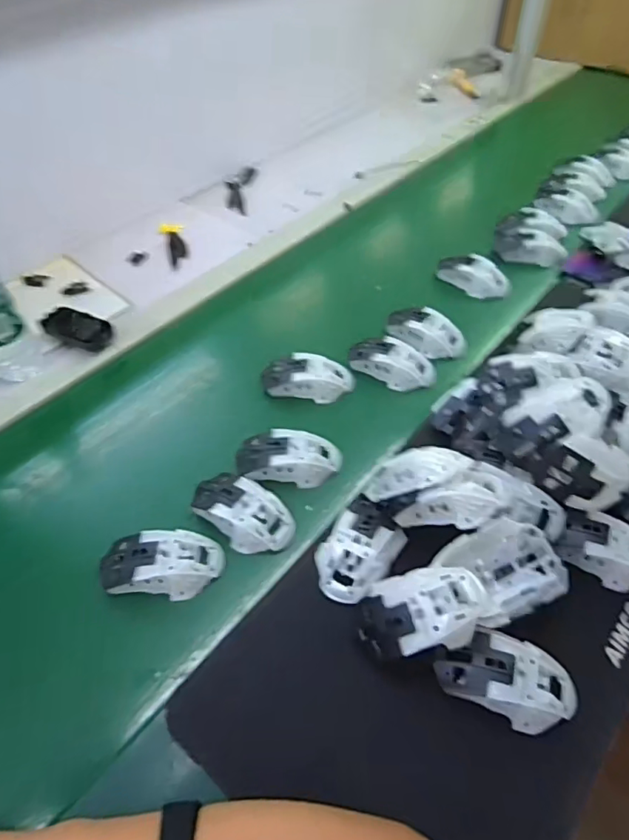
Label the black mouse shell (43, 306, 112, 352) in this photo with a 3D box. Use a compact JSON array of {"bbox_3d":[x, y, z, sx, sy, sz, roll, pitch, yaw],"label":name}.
[{"bbox_3d":[-0.331,-0.127,0.754,0.100,0.022,0.057,17,52,17],"label":"black mouse shell"}]

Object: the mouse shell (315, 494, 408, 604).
[{"bbox_3d":[0.044,0.124,0.524,0.065,0.031,0.101,28,56,25],"label":"mouse shell"}]

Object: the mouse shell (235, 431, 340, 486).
[{"bbox_3d":[-0.032,0.041,0.608,0.116,0.044,0.063,10,50,11],"label":"mouse shell"}]

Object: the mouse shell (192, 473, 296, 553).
[{"bbox_3d":[-0.076,0.094,0.565,0.113,0.040,0.062,30,57,26],"label":"mouse shell"}]

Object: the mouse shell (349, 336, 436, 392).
[{"bbox_3d":[0.100,-0.074,0.702,0.116,0.035,0.053,18,52,17],"label":"mouse shell"}]

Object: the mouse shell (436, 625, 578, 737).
[{"bbox_3d":[0.163,0.218,0.455,0.113,0.039,0.063,9,50,10],"label":"mouse shell"}]

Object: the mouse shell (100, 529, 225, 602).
[{"bbox_3d":[-0.150,0.138,0.524,0.115,0.034,0.061,-2,49,1],"label":"mouse shell"}]

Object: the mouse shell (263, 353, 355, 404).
[{"bbox_3d":[-0.010,-0.055,0.696,0.116,0.037,0.056,6,49,9],"label":"mouse shell"}]

